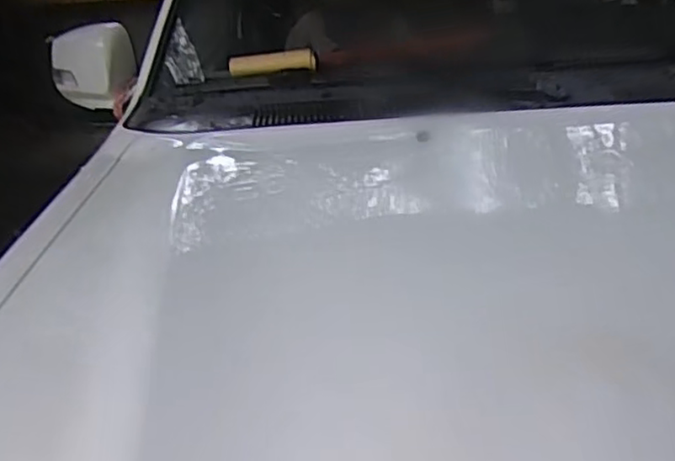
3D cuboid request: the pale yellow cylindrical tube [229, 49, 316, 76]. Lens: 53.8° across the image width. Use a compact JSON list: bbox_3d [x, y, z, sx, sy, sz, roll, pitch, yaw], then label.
[{"bbox_3d":[-0.110,-0.287,1.132,0.148,0.035,0.035,2,25,13],"label":"pale yellow cylindrical tube"}]

